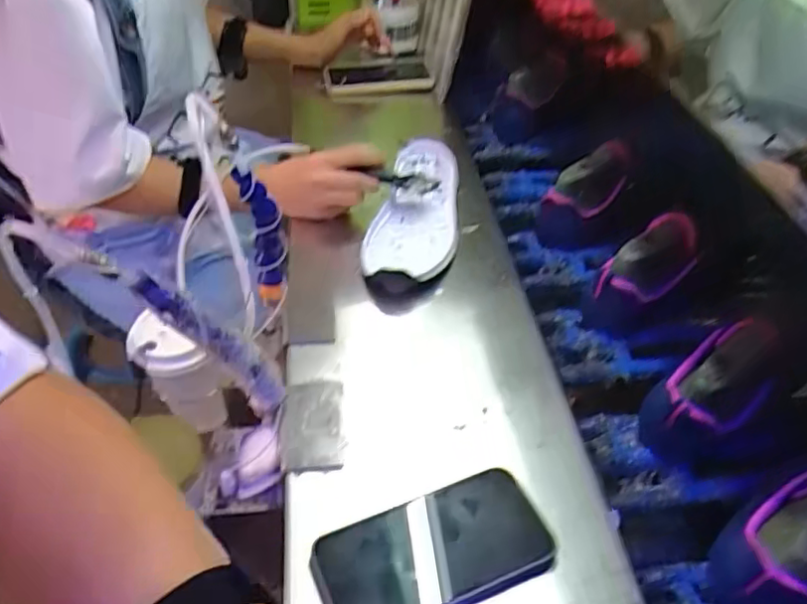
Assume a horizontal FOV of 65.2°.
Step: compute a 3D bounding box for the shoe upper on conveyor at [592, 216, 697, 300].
[{"bbox_3d":[0.245,-0.042,0.634,0.112,0.049,0.068,-26,49,-24],"label":"shoe upper on conveyor"}]

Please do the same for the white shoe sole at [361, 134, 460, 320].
[{"bbox_3d":[0.016,-0.099,0.738,0.095,0.049,0.293,6,44,7],"label":"white shoe sole"}]

